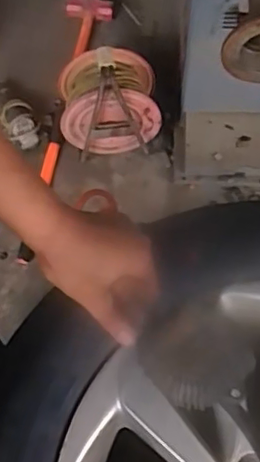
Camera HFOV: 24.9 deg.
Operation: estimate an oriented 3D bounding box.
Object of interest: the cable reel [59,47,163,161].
[{"bbox_3d":[-0.058,-0.351,1.605,0.265,0.253,0.188,-7,67,-3],"label":"cable reel"}]

